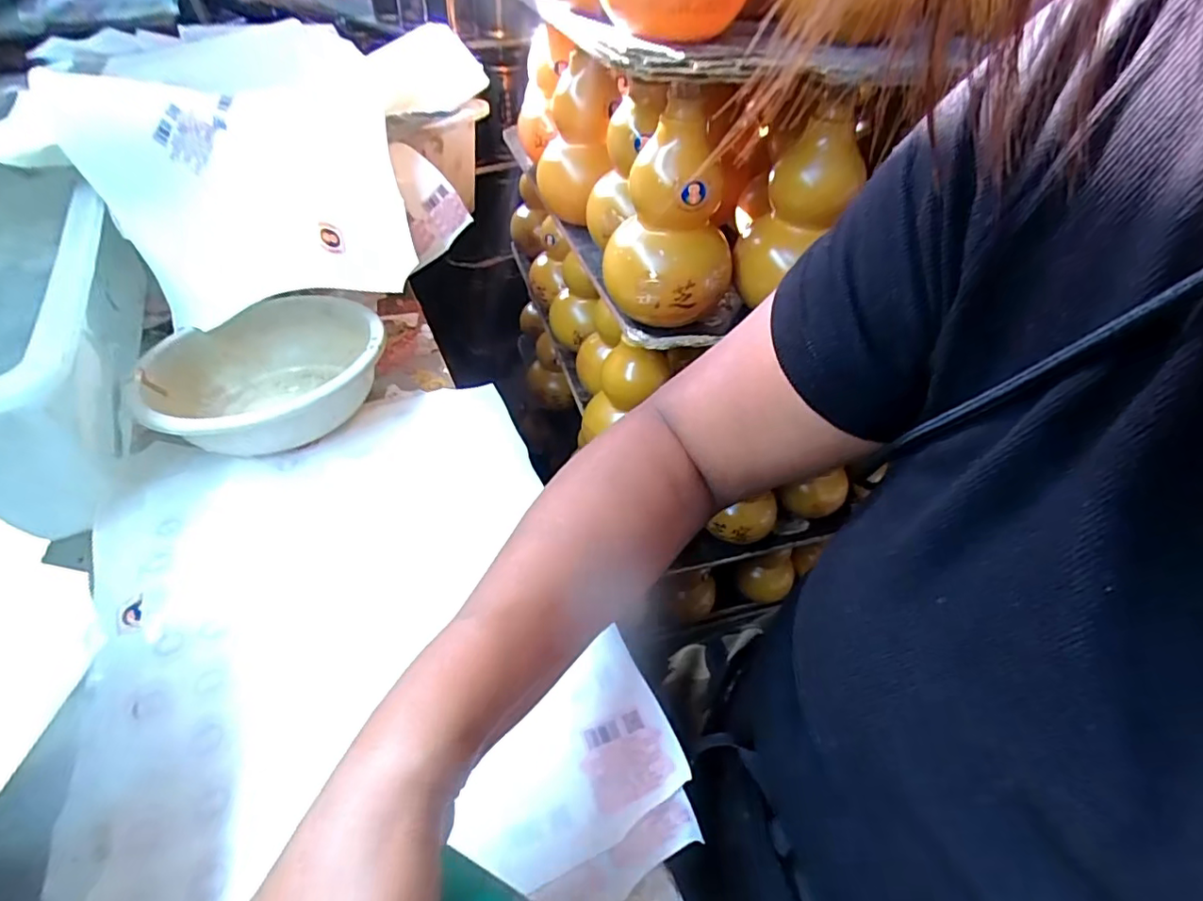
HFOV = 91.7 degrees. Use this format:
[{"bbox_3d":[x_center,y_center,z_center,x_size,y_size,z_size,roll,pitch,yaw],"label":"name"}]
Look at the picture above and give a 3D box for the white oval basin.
[{"bbox_3d":[-0.282,-0.062,0.504,0.184,0.063,0.174,-24,50,-26],"label":"white oval basin"}]

